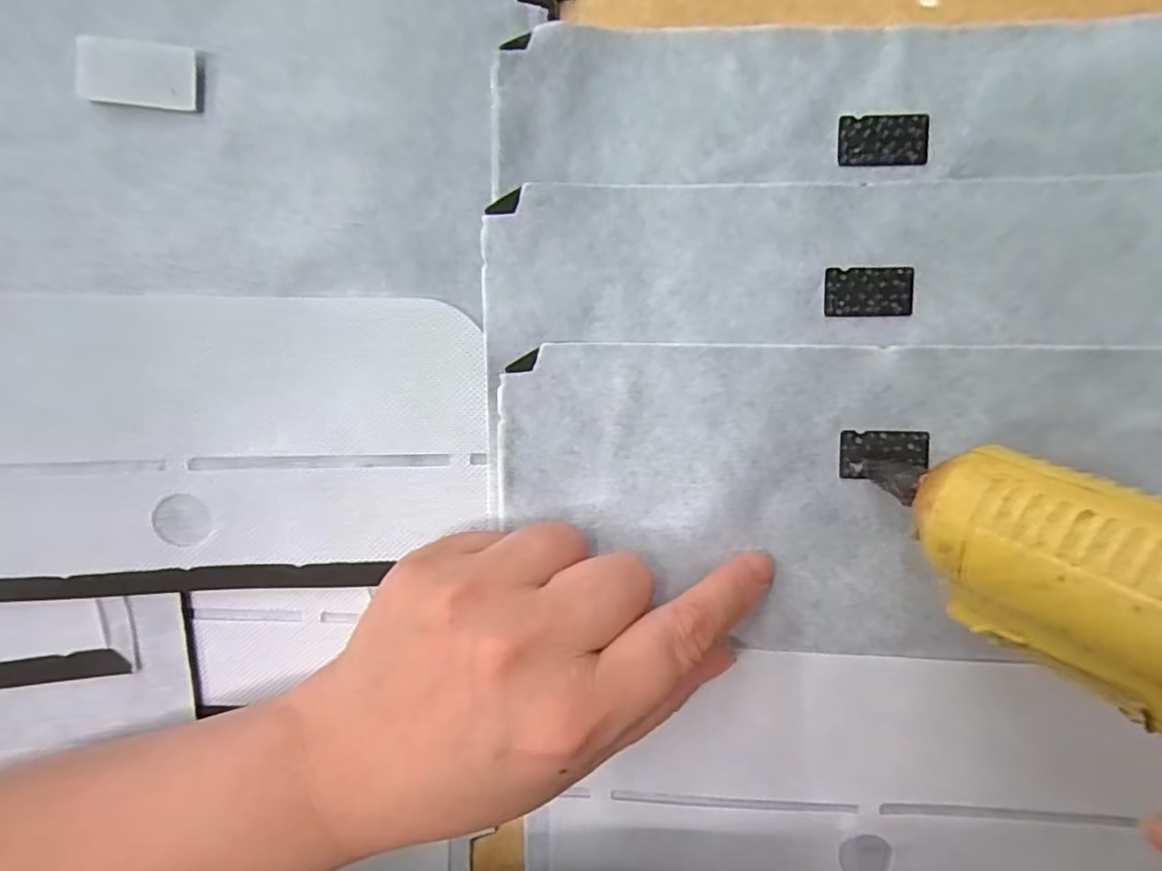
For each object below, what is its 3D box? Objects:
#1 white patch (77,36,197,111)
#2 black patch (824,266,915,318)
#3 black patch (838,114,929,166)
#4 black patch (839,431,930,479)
[{"bbox_3d":[-0.136,-0.110,0.184,0.033,0.005,0.018,4,93,2],"label":"white patch"},{"bbox_3d":[0.096,-0.048,0.201,0.029,0.004,0.016,0,93,3],"label":"black patch"},{"bbox_3d":[0.100,-0.098,0.199,0.029,0.004,0.016,0,93,3],"label":"black patch"},{"bbox_3d":[0.101,0.006,0.201,0.029,0.004,0.015,-1,93,3],"label":"black patch"}]

